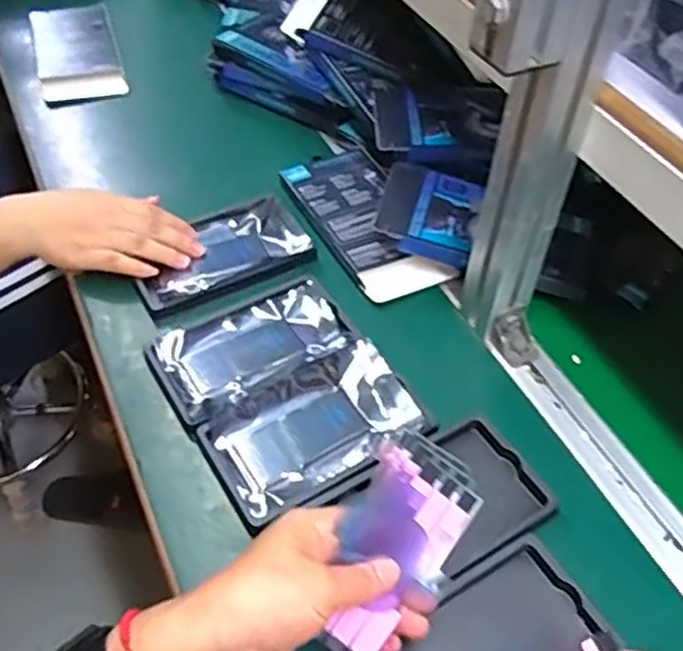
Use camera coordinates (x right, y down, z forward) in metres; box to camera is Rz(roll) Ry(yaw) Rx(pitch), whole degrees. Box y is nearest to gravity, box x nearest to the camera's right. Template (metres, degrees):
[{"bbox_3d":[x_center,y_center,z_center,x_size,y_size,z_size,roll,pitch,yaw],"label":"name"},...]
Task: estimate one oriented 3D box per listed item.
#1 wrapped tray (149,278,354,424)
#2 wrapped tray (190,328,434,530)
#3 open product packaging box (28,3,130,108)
[{"bbox_3d":[-0.077,0.014,0.592,0.161,0.010,0.090,-29,57,-25],"label":"wrapped tray"},{"bbox_3d":[-0.019,0.075,0.529,0.156,0.022,0.107,-28,57,-25],"label":"wrapped tray"},{"bbox_3d":[-0.323,-0.336,0.864,0.097,0.032,0.211,-13,52,-14],"label":"open product packaging box"}]

